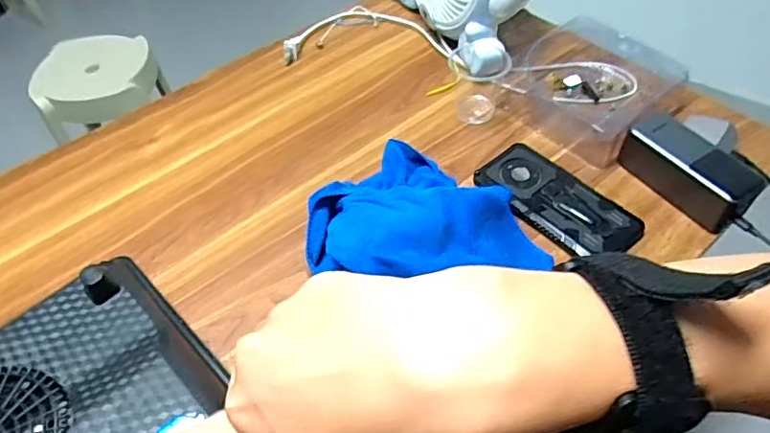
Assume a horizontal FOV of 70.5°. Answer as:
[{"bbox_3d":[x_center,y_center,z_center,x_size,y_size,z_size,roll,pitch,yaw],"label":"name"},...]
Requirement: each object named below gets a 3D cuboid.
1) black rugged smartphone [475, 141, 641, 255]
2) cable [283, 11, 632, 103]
[{"bbox_3d":[0.177,-0.016,0.574,0.083,0.023,0.168,-34,57,-22],"label":"black rugged smartphone"},{"bbox_3d":[0.102,-0.233,0.743,0.463,0.036,0.152,12,53,13],"label":"cable"}]

